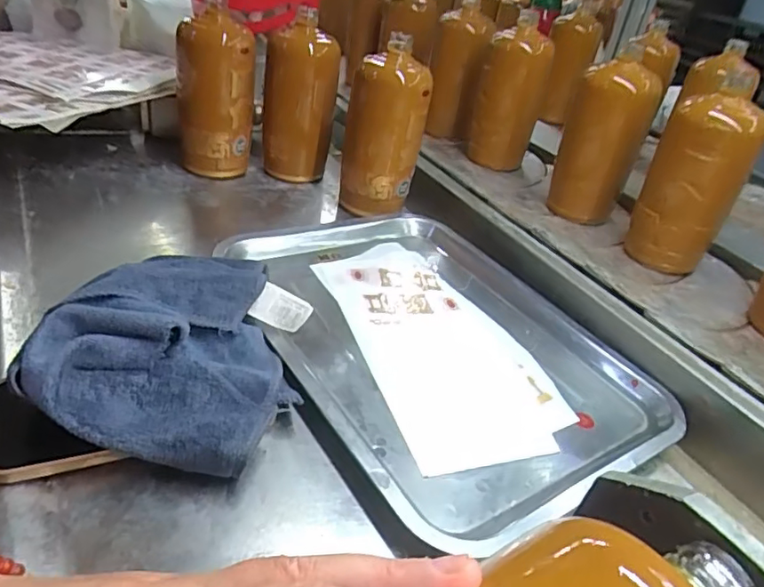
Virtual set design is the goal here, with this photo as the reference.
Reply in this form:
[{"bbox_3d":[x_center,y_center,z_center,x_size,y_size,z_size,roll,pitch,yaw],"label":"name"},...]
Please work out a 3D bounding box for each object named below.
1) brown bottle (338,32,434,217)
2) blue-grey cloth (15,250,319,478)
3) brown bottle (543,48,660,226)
[{"bbox_3d":[0.001,-0.175,0.615,0.087,0.170,0.070,16,36,10],"label":"brown bottle"},{"bbox_3d":[-0.121,0.033,0.364,0.135,0.083,0.175,13,36,6],"label":"blue-grey cloth"},{"bbox_3d":[0.252,-0.175,0.649,0.087,0.170,0.066,22,38,18],"label":"brown bottle"}]

